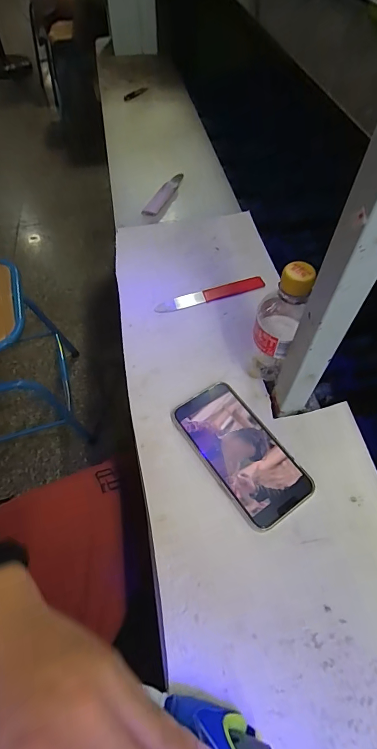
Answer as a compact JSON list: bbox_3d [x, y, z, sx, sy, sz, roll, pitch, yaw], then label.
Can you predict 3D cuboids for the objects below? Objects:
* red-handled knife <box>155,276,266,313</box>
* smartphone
[{"bbox_3d":[0.032,-0.117,0.536,0.164,0.009,0.024,-16,57,-11],"label":"red-handled knife"},{"bbox_3d":[0.057,0.084,0.407,0.083,0.015,0.161,-31,61,-19],"label":"smartphone"}]

